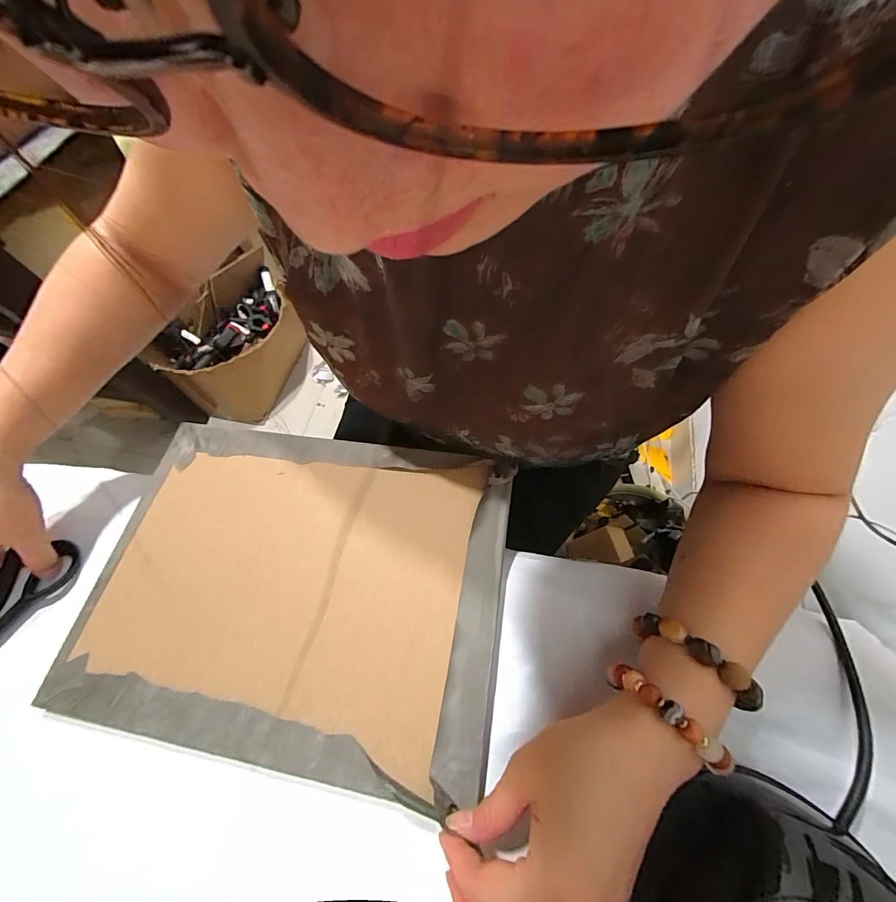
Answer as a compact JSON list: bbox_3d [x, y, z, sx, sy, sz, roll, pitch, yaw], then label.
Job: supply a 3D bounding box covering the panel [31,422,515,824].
[{"bbox_3d":[-0.134,0.108,0.341,0.352,0.012,0.260,6,65,10],"label":"panel"}]

